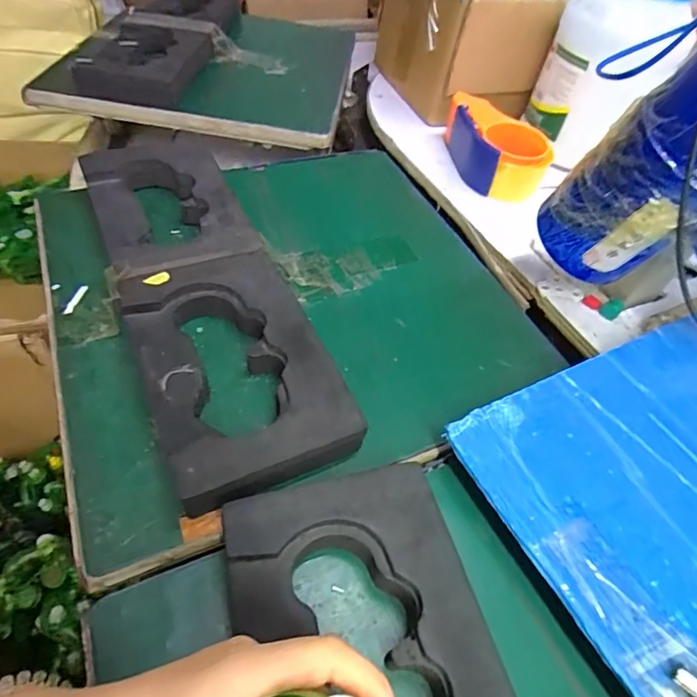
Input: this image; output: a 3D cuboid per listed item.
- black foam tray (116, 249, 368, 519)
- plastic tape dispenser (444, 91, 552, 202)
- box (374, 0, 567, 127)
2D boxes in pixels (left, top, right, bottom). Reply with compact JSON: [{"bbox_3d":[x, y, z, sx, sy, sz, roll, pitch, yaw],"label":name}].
[{"bbox_3d":[-0.088,0.013,0.373,0.124,0.040,0.203,-20,55,-21],"label":"black foam tray"},{"bbox_3d":[0.175,-0.244,0.596,0.088,0.060,0.146,-10,64,-12],"label":"plastic tape dispenser"},{"bbox_3d":[0.148,-0.412,0.682,0.145,0.164,0.195,-16,54,-18],"label":"box"}]

